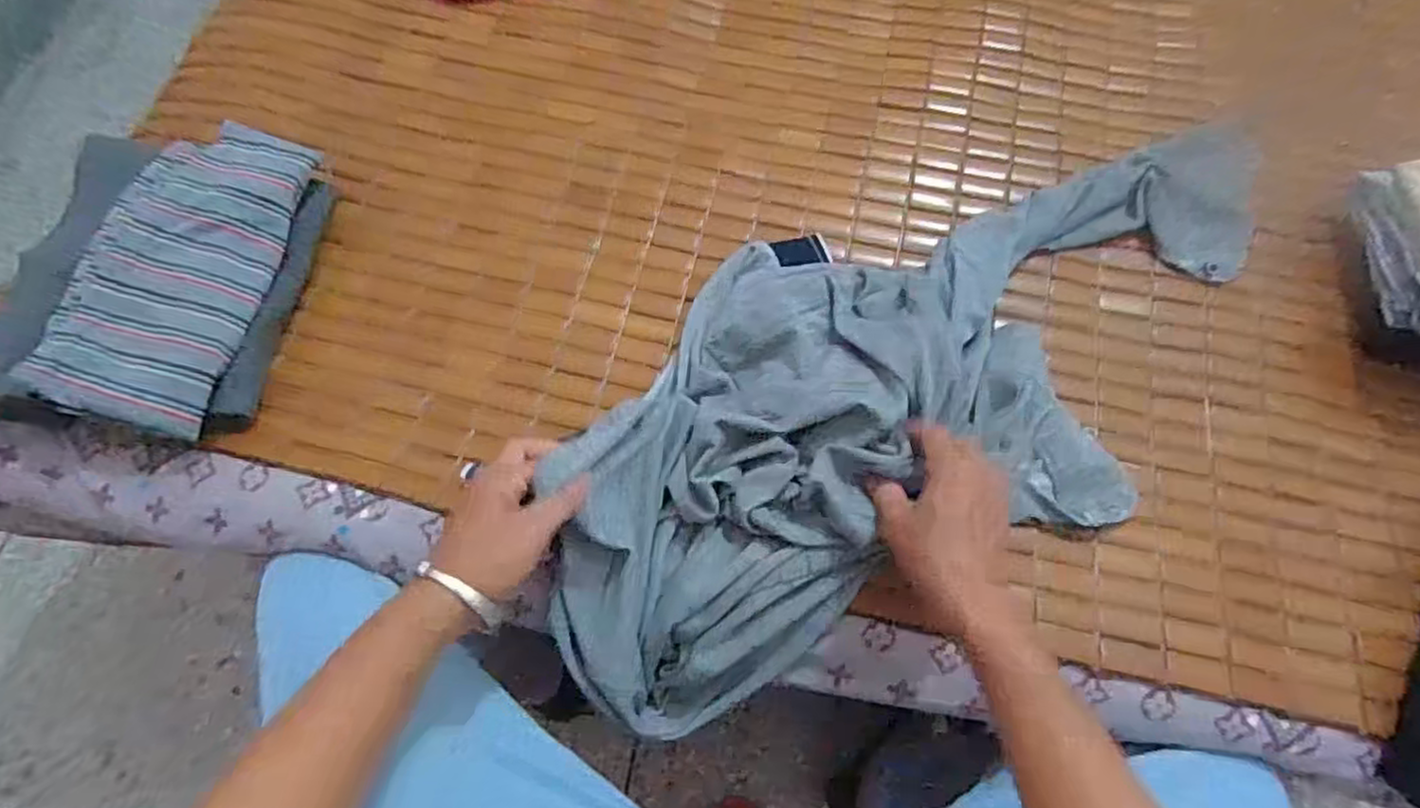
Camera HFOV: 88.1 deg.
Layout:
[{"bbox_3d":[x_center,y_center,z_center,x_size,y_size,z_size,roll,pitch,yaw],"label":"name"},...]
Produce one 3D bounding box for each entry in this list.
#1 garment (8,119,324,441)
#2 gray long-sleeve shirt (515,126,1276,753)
[{"bbox_3d":[-0.393,-0.104,0.543,0.122,0.029,0.245,7,68,3],"label":"garment"},{"bbox_3d":[0.160,-0.029,0.536,0.639,0.095,0.294,-34,72,-14],"label":"gray long-sleeve shirt"}]

